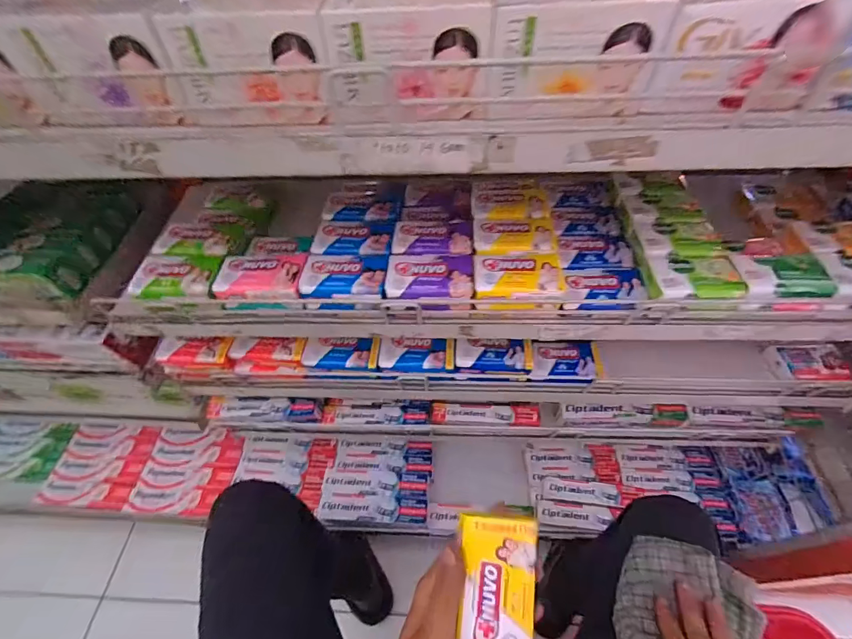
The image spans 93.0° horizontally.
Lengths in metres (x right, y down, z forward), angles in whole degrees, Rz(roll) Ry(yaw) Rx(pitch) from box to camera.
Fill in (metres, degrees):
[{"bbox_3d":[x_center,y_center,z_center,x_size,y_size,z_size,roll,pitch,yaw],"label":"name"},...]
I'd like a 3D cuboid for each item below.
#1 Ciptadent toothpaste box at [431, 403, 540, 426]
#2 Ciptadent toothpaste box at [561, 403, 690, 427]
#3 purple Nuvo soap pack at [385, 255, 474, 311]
[{"bbox_3d":[0.093,0.148,0.629,0.164,0.026,0.028,0,53,3],"label":"Ciptadent toothpaste box"},{"bbox_3d":[0.303,0.145,0.618,0.182,0.037,0.026,0,53,3],"label":"Ciptadent toothpaste box"},{"bbox_3d":[0.004,-0.037,0.399,0.082,0.030,0.049,0,53,3],"label":"purple Nuvo soap pack"}]

